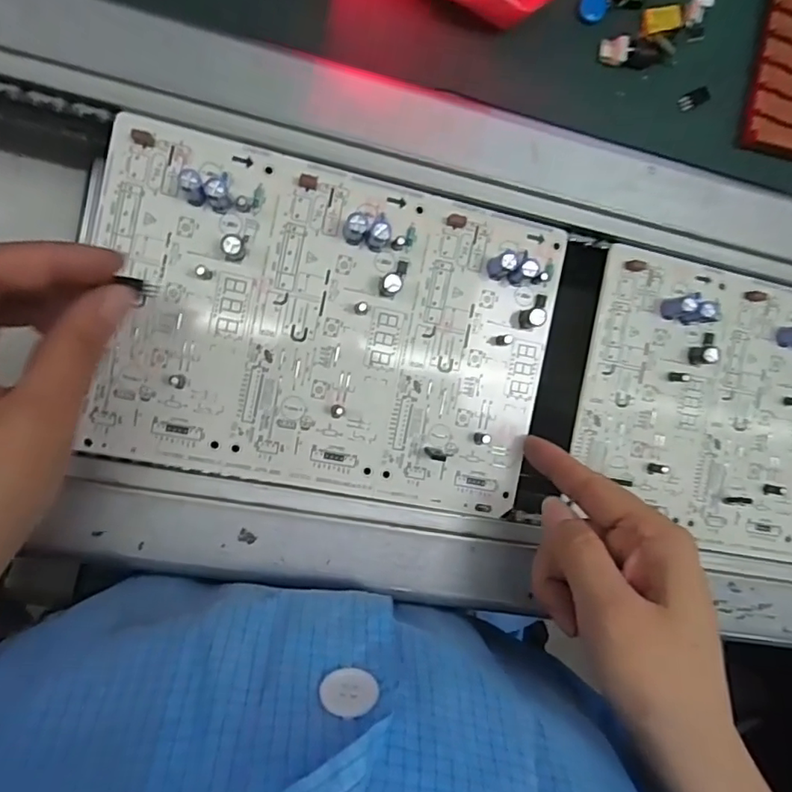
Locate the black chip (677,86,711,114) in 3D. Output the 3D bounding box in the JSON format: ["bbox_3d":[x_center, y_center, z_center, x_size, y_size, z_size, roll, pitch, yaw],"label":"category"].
[{"bbox_3d":[0.160,-0.159,0.300,0.018,0.004,0.009,-33,98,-4],"label":"black chip"}]

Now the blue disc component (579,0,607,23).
[{"bbox_3d":[0.100,-0.197,0.286,0.014,0.006,0.012,36,87,-9],"label":"blue disc component"}]

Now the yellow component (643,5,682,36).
[{"bbox_3d":[0.137,-0.193,0.288,0.024,0.004,0.013,-12,95,-8],"label":"yellow component"}]

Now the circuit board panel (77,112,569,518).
[{"bbox_3d":[-0.031,-0.032,0.281,0.220,0.013,0.155,11,93,-8],"label":"circuit board panel"}]

